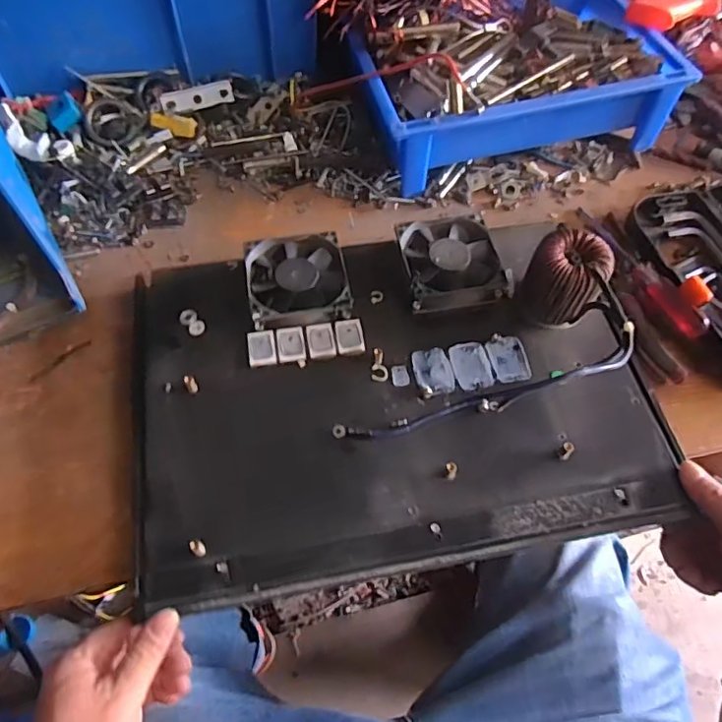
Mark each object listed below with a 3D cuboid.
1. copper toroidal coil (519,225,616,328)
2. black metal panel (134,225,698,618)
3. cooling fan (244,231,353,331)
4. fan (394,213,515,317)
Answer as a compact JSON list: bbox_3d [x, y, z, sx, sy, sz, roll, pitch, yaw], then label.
[{"bbox_3d":[0.162,-0.063,0.444,0.054,0.067,0.055,12,62,5],"label":"copper toroidal coil"},{"bbox_3d":[0.025,0.019,0.429,0.381,0.012,0.267,-8,62,-6],"label":"black metal panel"},{"bbox_3d":[-0.053,-0.067,0.461,0.080,0.025,0.078,-10,62,-7],"label":"cooling fan"},{"bbox_3d":[0.080,-0.085,0.477,0.089,0.025,0.087,-9,62,-7],"label":"fan"}]

